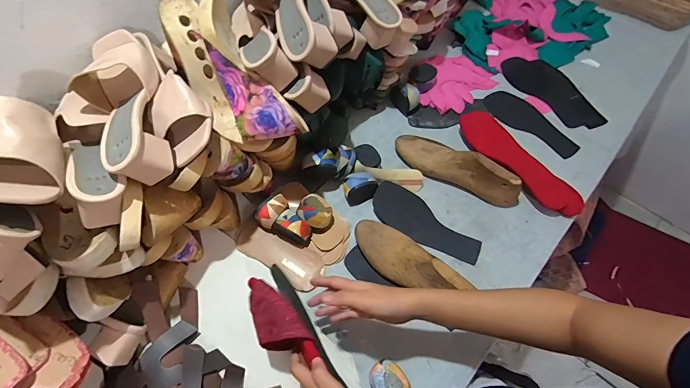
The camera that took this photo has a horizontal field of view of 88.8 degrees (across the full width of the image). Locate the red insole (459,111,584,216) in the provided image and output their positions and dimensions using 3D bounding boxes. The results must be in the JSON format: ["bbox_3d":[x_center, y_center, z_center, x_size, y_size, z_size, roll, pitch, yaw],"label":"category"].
[{"bbox_3d":[0.330,-0.062,0.671,0.086,0.032,0.266,-32,66,-14],"label":"red insole"}]

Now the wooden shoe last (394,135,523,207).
[{"bbox_3d":[0.210,-0.061,0.652,0.247,0.077,0.071,27,66,15],"label":"wooden shoe last"}]

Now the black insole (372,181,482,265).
[{"bbox_3d":[0.145,0.051,0.638,0.205,0.010,0.080,31,67,11],"label":"black insole"}]

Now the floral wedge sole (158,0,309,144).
[{"bbox_3d":[-0.172,-0.173,0.530,0.115,0.097,0.263,-39,90,-17],"label":"floral wedge sole"}]

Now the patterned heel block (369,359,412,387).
[{"bbox_3d":[0.065,0.272,0.502,0.049,0.035,0.064,-31,66,-14],"label":"patterned heel block"}]

